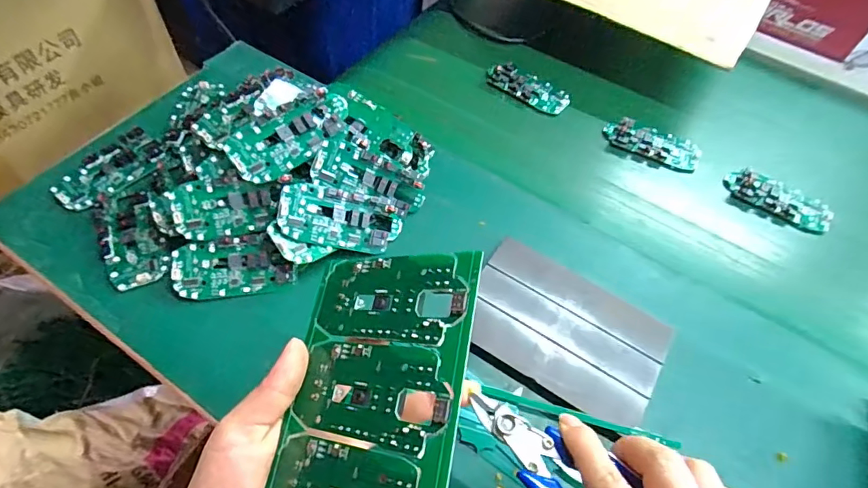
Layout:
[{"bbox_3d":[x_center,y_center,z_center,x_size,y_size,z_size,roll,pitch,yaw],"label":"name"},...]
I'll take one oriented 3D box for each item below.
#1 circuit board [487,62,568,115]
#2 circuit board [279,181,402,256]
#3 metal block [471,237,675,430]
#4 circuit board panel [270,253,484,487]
[{"bbox_3d":[0.107,-0.178,0.532,0.095,0.017,0.041,33,61,13],"label":"circuit board"},{"bbox_3d":[-0.072,-0.019,0.372,0.097,0.009,0.045,11,83,-25],"label":"circuit board"},{"bbox_3d":[0.098,0.064,0.358,0.144,0.015,0.098,29,59,15],"label":"metal block"},{"bbox_3d":[-0.036,0.095,0.220,0.105,0.004,0.188,-6,63,35],"label":"circuit board panel"}]

